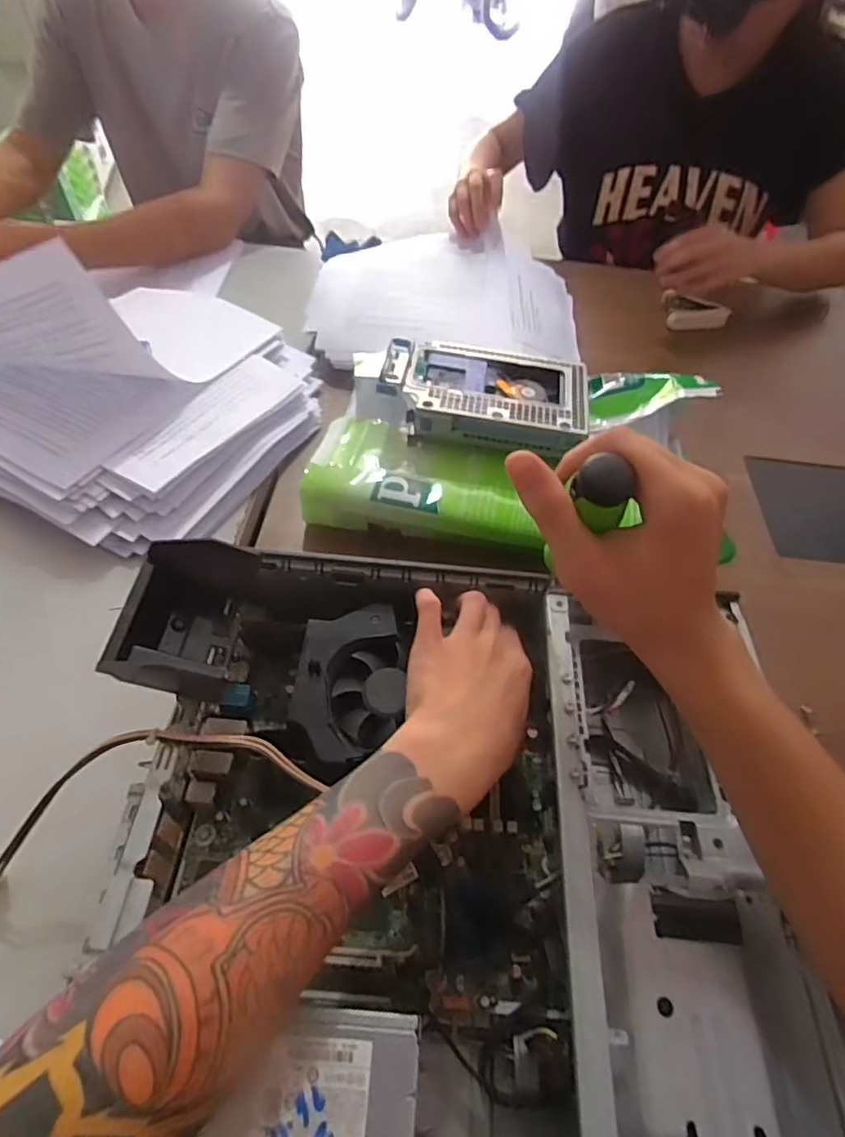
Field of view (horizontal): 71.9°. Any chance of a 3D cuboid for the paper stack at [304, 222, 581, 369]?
[{"bbox_3d":[0.036,-0.346,0.744,0.328,0.045,0.276,6,52,1],"label":"paper stack"}]

